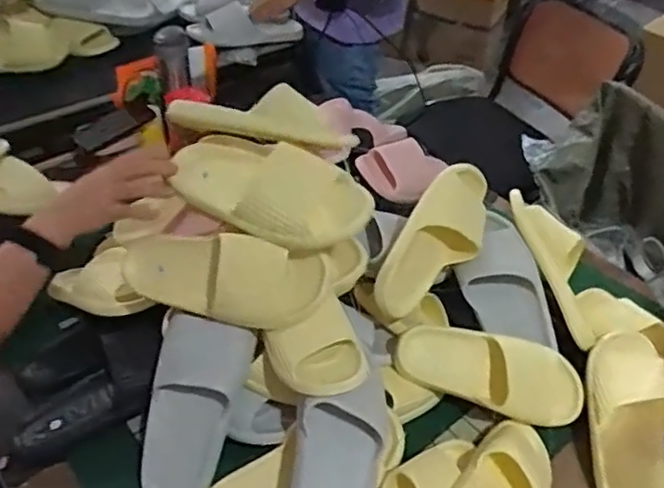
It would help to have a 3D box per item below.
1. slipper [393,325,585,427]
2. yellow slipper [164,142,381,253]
[{"bbox_3d":[0.217,0.173,0.860,0.259,0.066,0.109,17,74,-4],"label":"slipper"},{"bbox_3d":[-0.068,-0.056,0.774,0.241,0.075,0.117,20,78,16],"label":"yellow slipper"}]

